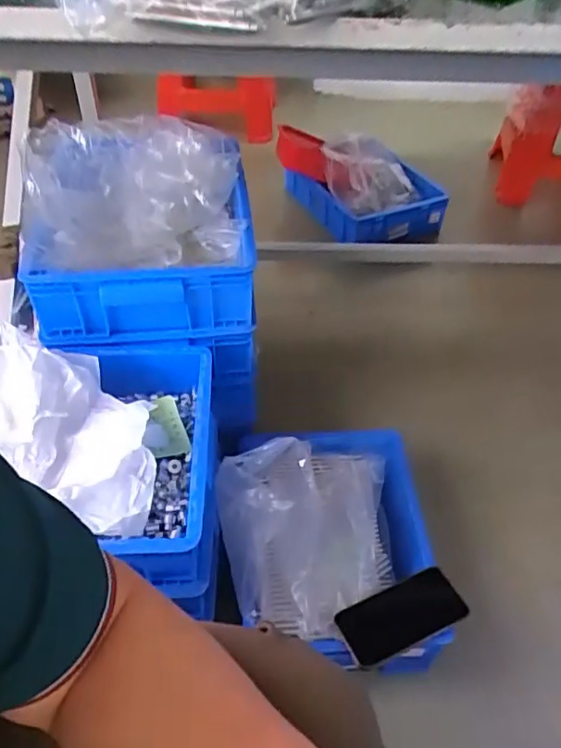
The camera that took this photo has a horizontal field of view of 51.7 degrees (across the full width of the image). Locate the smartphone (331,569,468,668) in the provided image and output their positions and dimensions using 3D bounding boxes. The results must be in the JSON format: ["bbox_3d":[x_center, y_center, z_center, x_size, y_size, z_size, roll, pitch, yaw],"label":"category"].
[{"bbox_3d":[0.153,0.306,0.733,0.153,0.011,0.075,-25,54,-9],"label":"smartphone"}]

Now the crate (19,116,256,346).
[{"bbox_3d":[-0.203,-0.232,0.874,0.300,0.167,0.372,-6,47,-8],"label":"crate"}]

